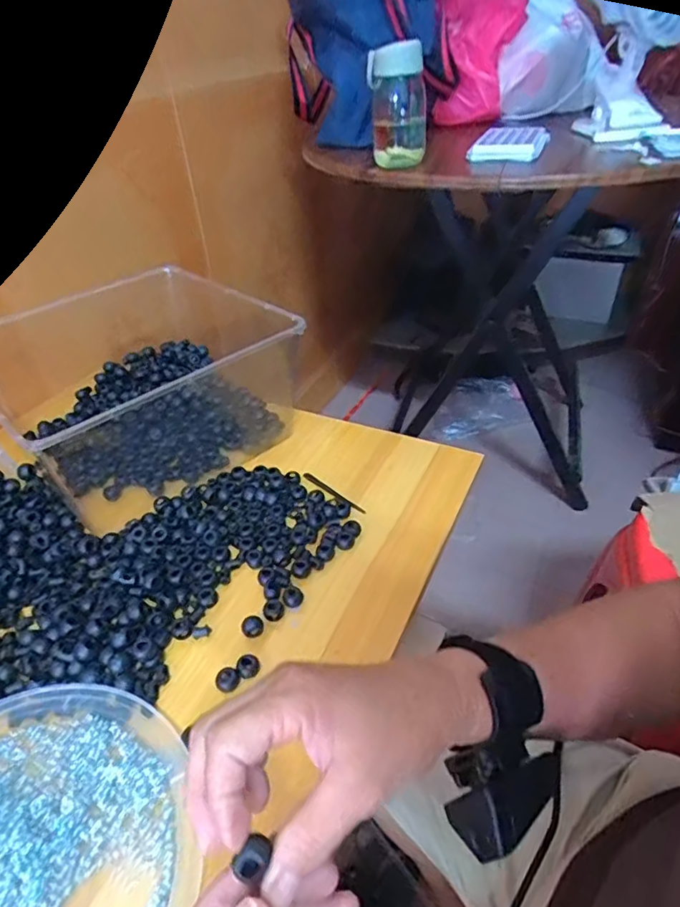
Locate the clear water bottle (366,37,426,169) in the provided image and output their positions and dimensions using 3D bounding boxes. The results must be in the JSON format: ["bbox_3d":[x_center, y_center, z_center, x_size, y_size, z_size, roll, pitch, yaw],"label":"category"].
[{"bbox_3d":[0.077,-0.470,0.735,0.082,0.142,0.073,-2,39,2],"label":"clear water bottle"}]

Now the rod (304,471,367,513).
[{"bbox_3d":[-0.007,0.042,0.579,0.090,0.008,0.007,33,50,32],"label":"rod"}]

